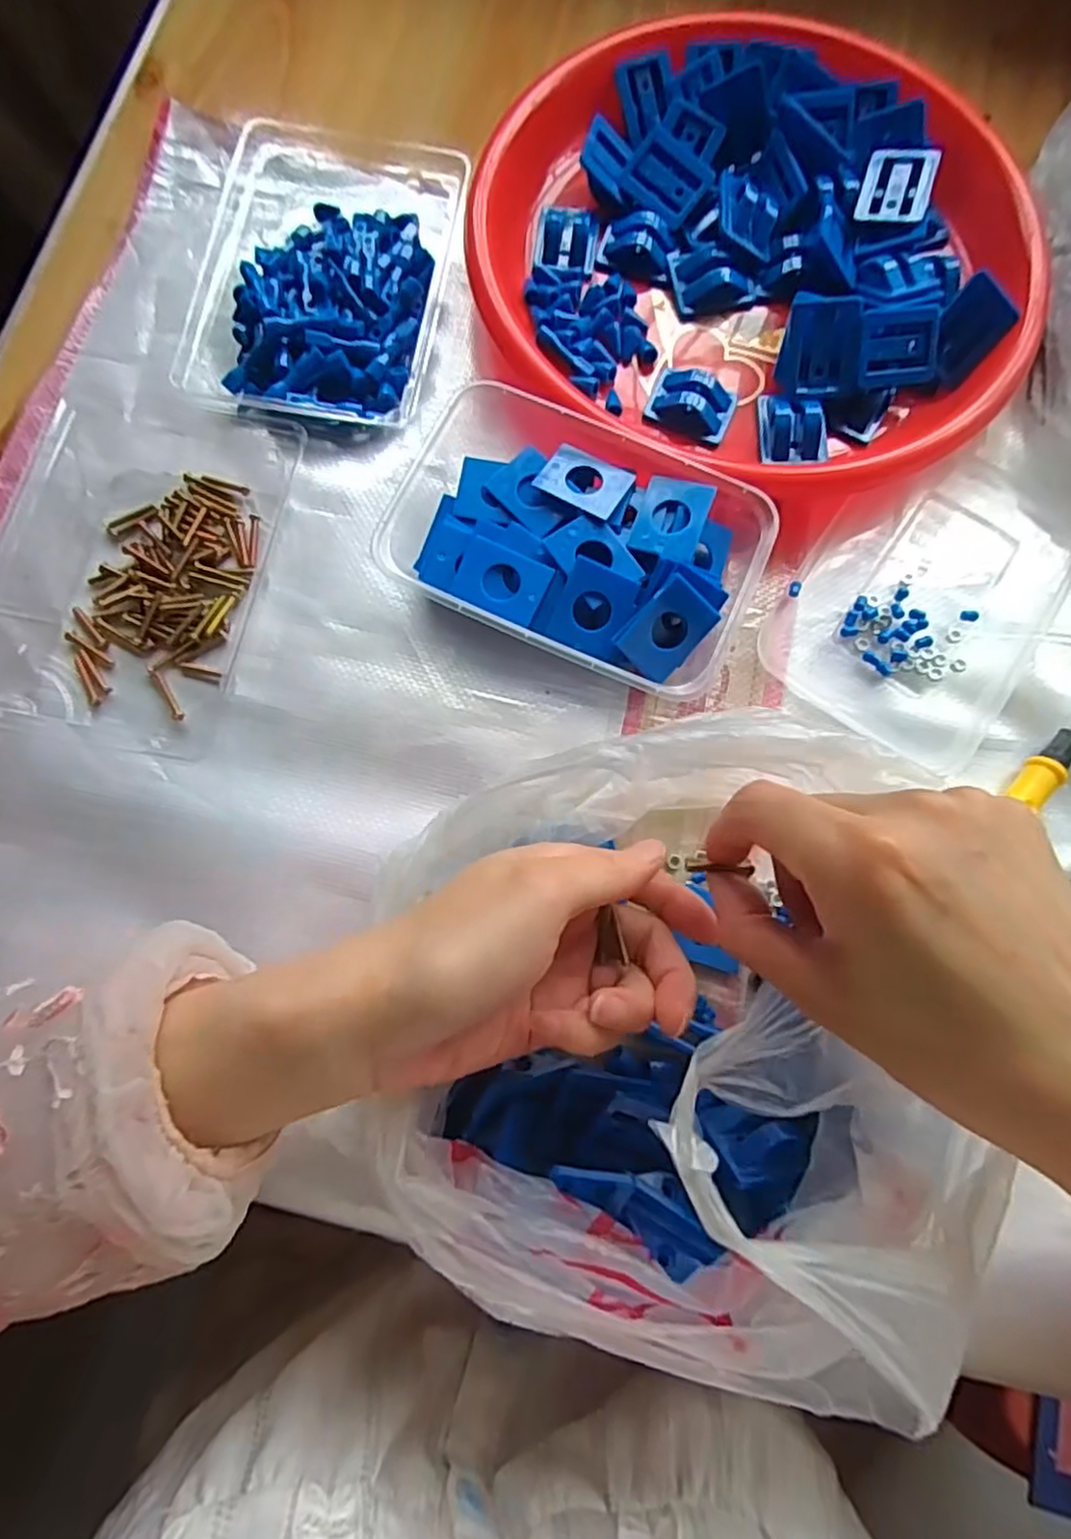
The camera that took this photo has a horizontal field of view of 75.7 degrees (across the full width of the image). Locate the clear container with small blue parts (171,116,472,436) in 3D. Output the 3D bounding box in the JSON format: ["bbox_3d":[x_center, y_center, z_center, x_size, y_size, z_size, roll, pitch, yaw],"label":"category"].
[{"bbox_3d":[-0.110,-0.275,0.374,0.129,0.032,0.195,8,77,0],"label":"clear container with small blue parts"}]

